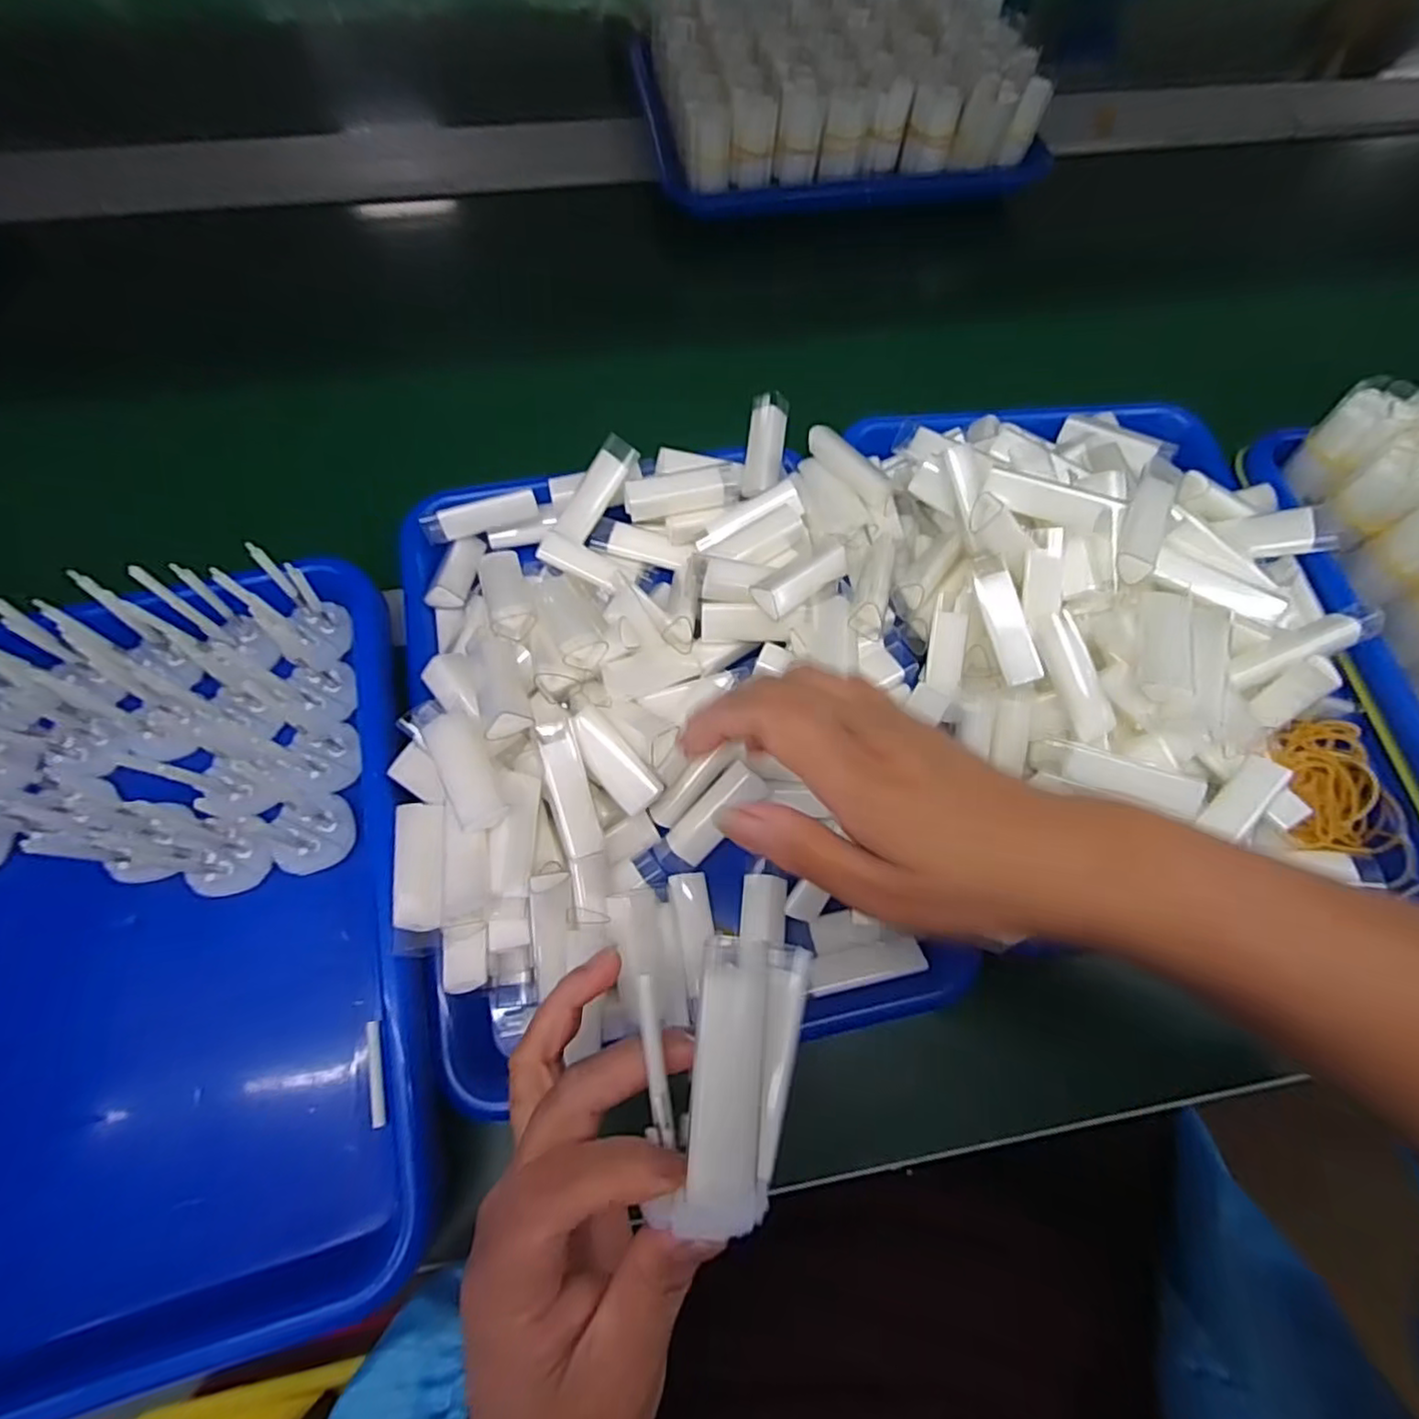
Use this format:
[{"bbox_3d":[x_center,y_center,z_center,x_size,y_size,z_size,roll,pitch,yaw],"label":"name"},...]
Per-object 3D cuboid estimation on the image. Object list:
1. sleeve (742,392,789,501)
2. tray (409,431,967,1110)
[{"bbox_3d":[0.035,-0.165,0.408,0.023,0.012,0.070,8,80,1],"label":"sleeve"},{"bbox_3d":[-0.014,-0.001,0.337,0.271,0.055,0.320,-10,68,-6],"label":"tray"}]

